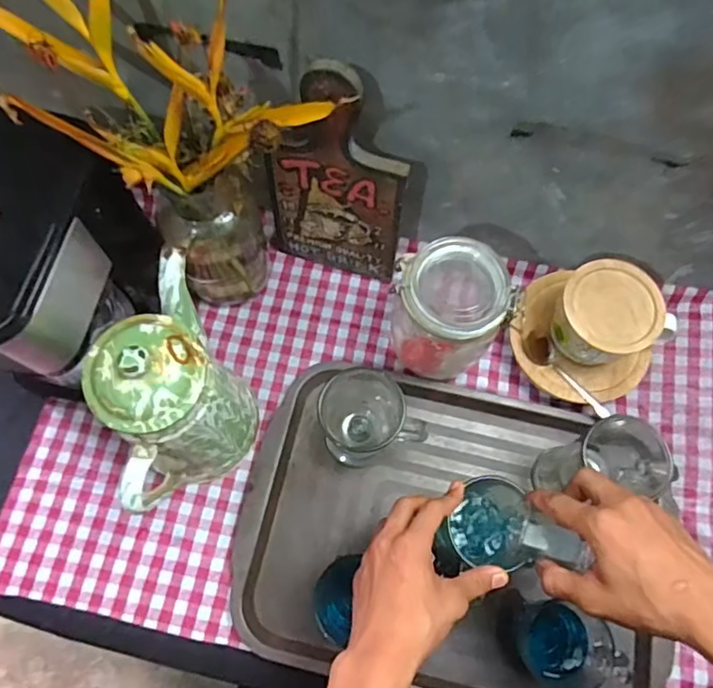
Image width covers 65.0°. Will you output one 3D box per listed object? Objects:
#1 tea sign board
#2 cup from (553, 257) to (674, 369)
[{"bbox_3d":[-0.020,-0.149,0.550,0.133,0.287,0.015,16,71,3],"label":"tea sign board"},{"bbox_3d":[0.252,-0.025,0.580,0.098,0.074,0.096,1,71,-2],"label":"cup"}]

